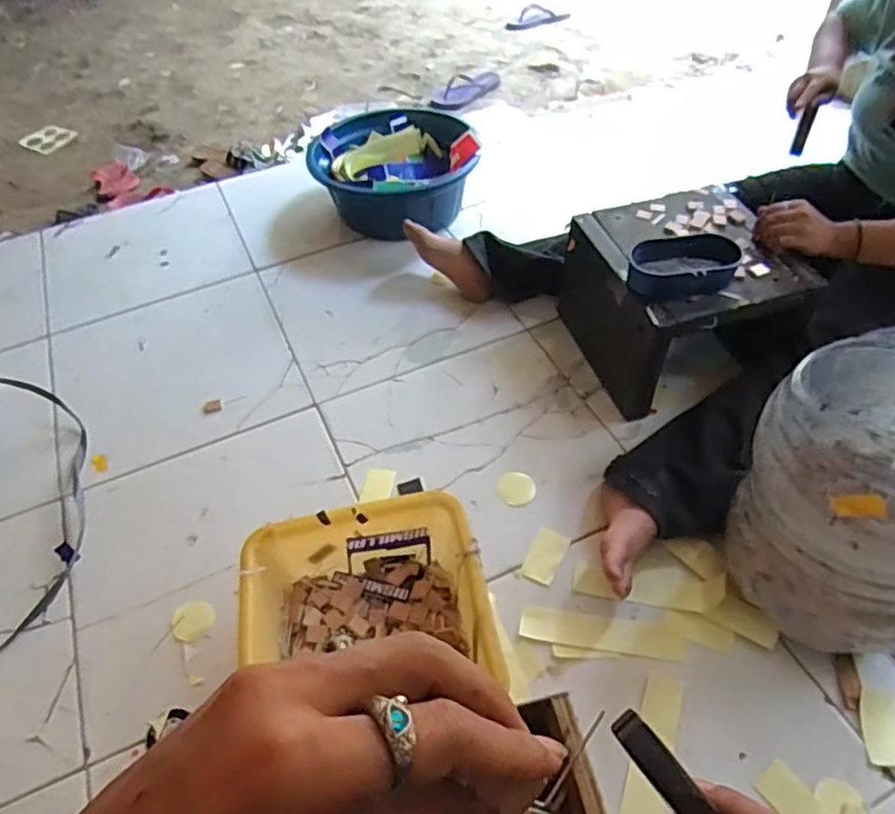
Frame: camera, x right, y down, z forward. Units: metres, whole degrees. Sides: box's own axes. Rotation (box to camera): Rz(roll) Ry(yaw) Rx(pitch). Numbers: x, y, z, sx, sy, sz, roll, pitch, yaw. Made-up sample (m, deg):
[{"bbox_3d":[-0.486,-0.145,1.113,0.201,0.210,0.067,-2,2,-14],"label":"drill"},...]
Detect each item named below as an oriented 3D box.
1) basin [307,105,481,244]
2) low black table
[{"bbox_3d":[-0.112,-0.506,1.393,0.327,0.161,0.338,-1,50,2],"label":"basin"},{"bbox_3d":[0.361,-0.180,1.033,0.268,0.236,0.286,-15,51,-10],"label":"low black table"}]

